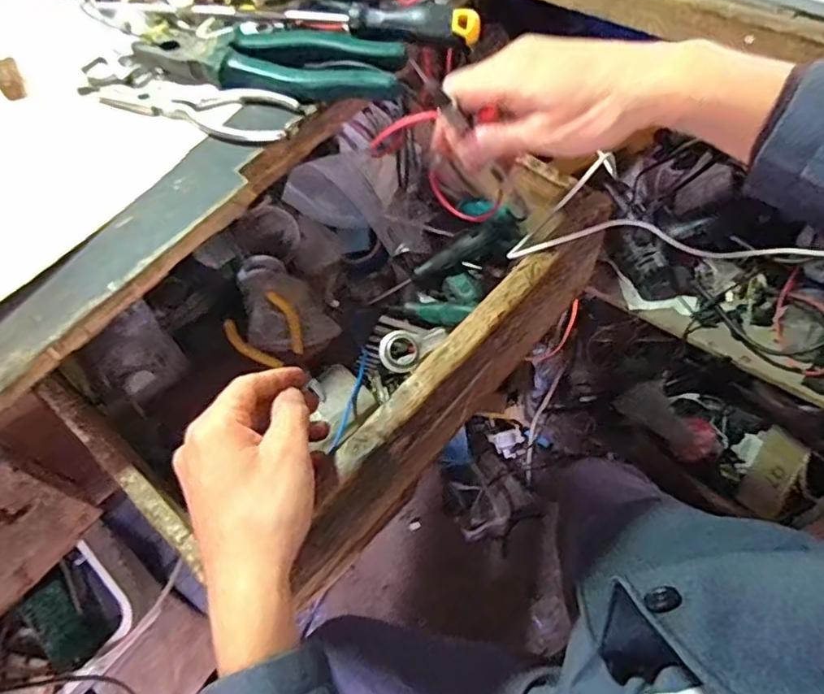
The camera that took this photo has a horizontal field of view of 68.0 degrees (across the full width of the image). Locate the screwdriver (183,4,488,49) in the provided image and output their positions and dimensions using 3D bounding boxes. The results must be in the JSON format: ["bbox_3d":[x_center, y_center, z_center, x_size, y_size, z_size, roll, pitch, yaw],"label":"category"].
[{"bbox_3d":[-0.054,-0.249,0.459,0.211,0.020,0.024,9,60,9],"label":"screwdriver"}]

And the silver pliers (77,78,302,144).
[{"bbox_3d":[-0.164,-0.178,0.442,0.164,0.011,0.044,17,62,13],"label":"silver pliers"}]

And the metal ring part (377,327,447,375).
[{"bbox_3d":[0.002,0.000,0.530,0.060,0.017,0.038,-16,60,-6],"label":"metal ring part"}]

